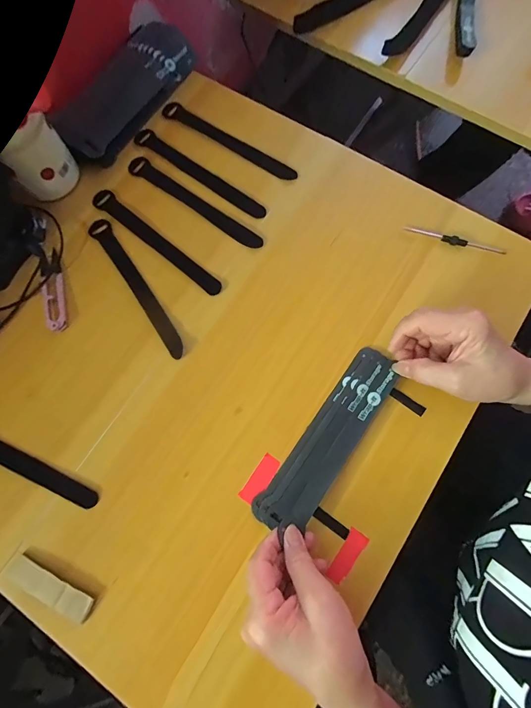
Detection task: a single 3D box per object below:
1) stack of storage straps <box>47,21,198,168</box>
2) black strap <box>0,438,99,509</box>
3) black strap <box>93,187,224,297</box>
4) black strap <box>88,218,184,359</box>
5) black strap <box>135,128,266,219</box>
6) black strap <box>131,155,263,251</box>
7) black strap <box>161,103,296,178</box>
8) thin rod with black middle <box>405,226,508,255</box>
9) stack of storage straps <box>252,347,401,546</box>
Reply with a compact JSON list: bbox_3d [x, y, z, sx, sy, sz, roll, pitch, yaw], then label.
[{"bbox_3d":[-0.170,-0.323,0.414,0.065,0.038,0.197,31,80,8],"label":"stack of storage straps"},{"bbox_3d":[-0.256,0.104,0.340,0.198,0.004,0.022,22,79,7],"label":"black strap"},{"bbox_3d":[-0.125,-0.129,0.384,0.192,0.004,0.022,38,81,9],"label":"black strap"},{"bbox_3d":[-0.143,-0.076,0.372,0.022,0.004,0.191,-33,78,-6],"label":"black strap"},{"bbox_3d":[-0.081,-0.220,0.403,0.196,0.004,0.023,36,81,9],"label":"black strap"},{"bbox_3d":[-0.083,-0.178,0.394,0.193,0.004,0.021,36,81,9],"label":"black strap"},{"bbox_3d":[-0.045,-0.260,0.412,0.190,0.006,0.024,35,81,9],"label":"black strap"},{"bbox_3d":[0.207,-0.125,0.370,0.109,0.008,0.010,16,78,5],"label":"thin rod with black middle"},{"bbox_3d":[0.064,0.082,0.329,0.049,0.016,0.194,35,83,9],"label":"stack of storage straps"}]

